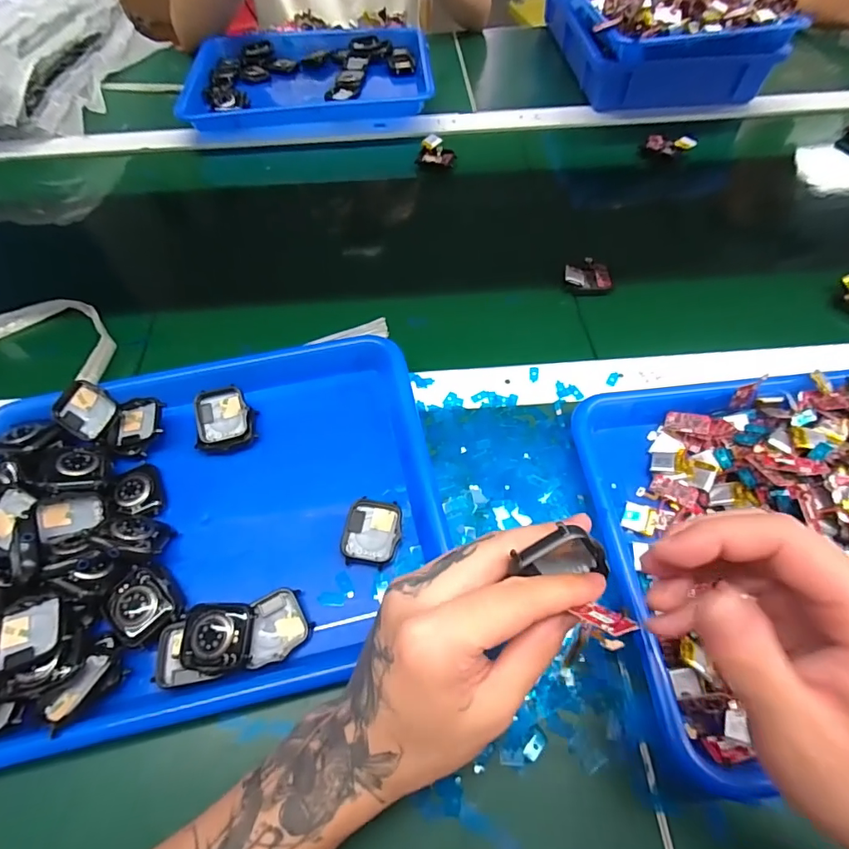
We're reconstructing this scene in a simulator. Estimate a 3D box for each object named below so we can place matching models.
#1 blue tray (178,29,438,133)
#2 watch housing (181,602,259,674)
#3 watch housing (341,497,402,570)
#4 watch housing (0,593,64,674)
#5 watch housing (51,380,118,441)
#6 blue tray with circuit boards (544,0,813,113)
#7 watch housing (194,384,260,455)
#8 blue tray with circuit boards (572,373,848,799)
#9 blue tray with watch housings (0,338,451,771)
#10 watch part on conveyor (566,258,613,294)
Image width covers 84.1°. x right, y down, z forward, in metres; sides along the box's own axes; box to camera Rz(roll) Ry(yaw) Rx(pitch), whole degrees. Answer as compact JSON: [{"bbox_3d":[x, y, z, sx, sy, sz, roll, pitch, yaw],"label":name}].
[{"bbox_3d":[-0.163,-0.504,0.679,0.334,0.038,0.247,-7,59,-3],"label":"blue tray"},{"bbox_3d":[-0.127,0.130,0.289,0.043,0.012,0.038,1,59,2],"label":"watch housing"},{"bbox_3d":[-0.036,0.076,0.332,0.038,0.009,0.046,3,59,3],"label":"watch housing"},{"bbox_3d":[-0.234,0.121,0.278,0.043,0.009,0.037,-16,60,-8],"label":"watch housing"},{"bbox_3d":[-0.267,-0.011,0.372,0.042,0.014,0.038,37,71,-6],"label":"watch housing"},{"bbox_3d":[0.314,-0.567,0.656,0.236,0.105,0.312,-8,59,-3],"label":"blue tray with circuit boards"},{"bbox_3d":[-0.160,-0.004,0.378,0.044,0.011,0.051,-12,76,-14],"label":"watch housing"},{"bbox_3d":[0.287,0.069,0.310,0.332,0.055,0.253,-4,59,-1],"label":"blue tray with circuit boards"},{"bbox_3d":[-0.160,0.066,0.332,0.334,0.047,0.249,-12,60,-5],"label":"blue tray with watch housings"},{"bbox_3d":[0.161,-0.147,0.468,0.046,0.012,0.038,-2,59,1],"label":"watch part on conveyor"}]

